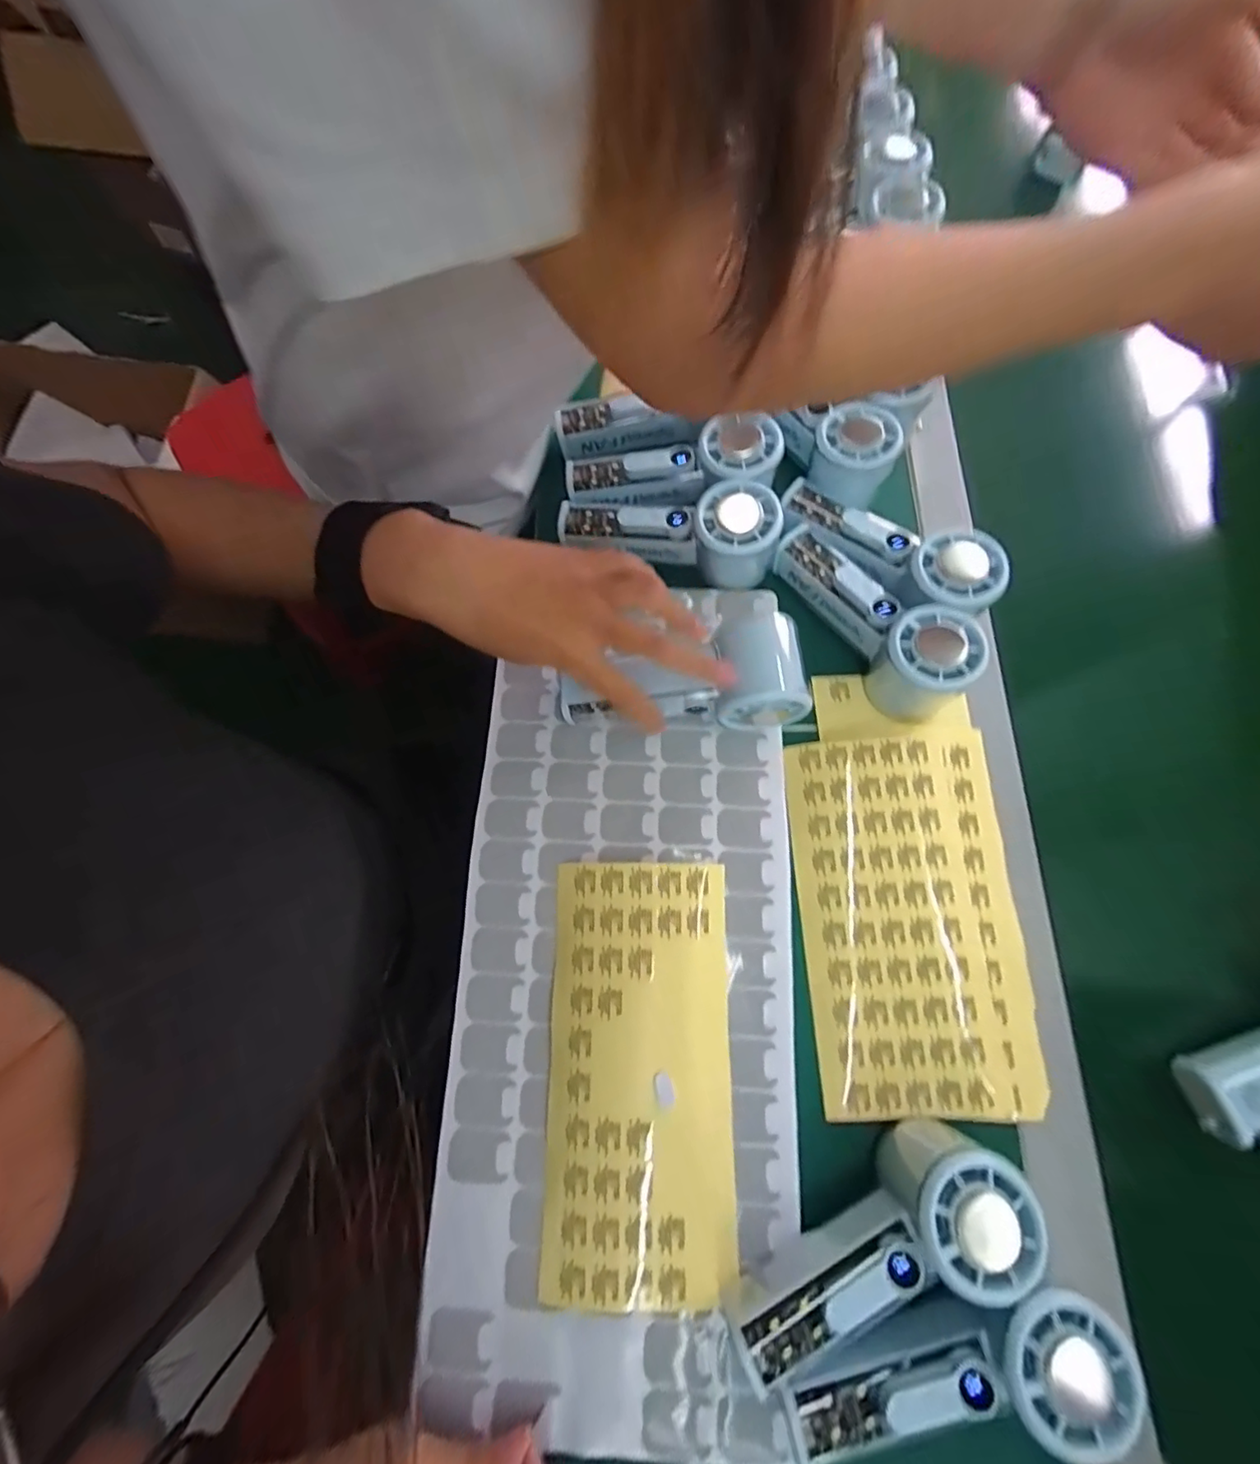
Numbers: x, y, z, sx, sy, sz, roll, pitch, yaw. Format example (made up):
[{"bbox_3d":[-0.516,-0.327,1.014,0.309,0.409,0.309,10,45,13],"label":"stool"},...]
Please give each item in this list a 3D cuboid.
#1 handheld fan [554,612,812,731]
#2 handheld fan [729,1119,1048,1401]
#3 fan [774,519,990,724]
[{"bbox_3d":[0.033,-0.028,0.359,0.151,0.052,0.060,-10,74,11],"label":"handheld fan"},{"bbox_3d":[0.120,0.256,0.274,0.152,0.053,0.057,-29,75,-8],"label":"handheld fan"},{"bbox_3d":[0.165,-0.076,0.382,0.061,0.054,0.156,-31,64,-9],"label":"fan"}]

